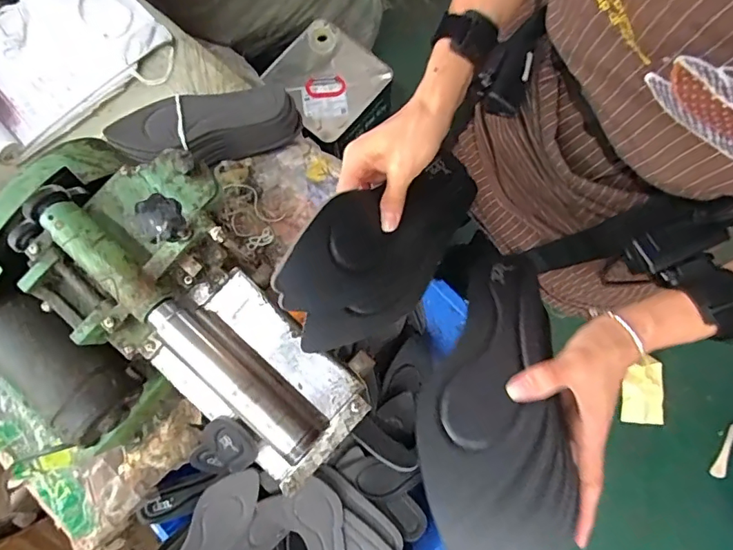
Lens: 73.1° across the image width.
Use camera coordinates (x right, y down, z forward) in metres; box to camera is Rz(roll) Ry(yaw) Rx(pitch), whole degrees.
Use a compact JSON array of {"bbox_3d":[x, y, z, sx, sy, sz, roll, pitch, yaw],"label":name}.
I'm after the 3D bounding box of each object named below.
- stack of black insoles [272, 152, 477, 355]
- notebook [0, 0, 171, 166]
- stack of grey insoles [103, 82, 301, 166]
[{"bbox_3d":[0.022,-0.026,0.457,0.220,0.032,0.116,-28,101,-18],"label":"stack of black insoles"},{"bbox_3d":[-0.480,-0.337,0.754,0.307,0.031,0.242,-43,82,-7],"label":"notebook"},{"bbox_3d":[-0.221,-0.206,0.691,0.248,0.065,0.085,-5,79,0],"label":"stack of grey insoles"}]

